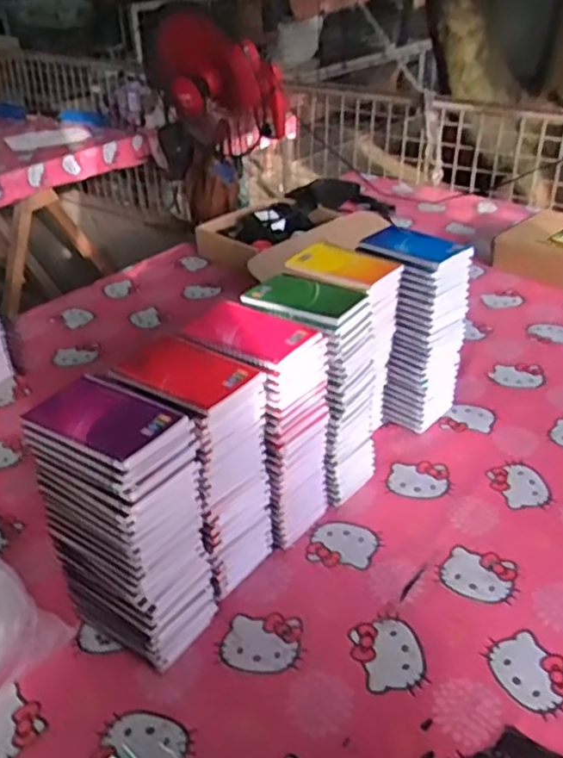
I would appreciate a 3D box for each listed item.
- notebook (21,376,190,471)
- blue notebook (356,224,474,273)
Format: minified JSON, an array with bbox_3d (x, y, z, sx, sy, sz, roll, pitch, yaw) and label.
[{"bbox_3d":[-0.161,0.037,0.623,0.126,0.012,0.087,18,38,27],"label":"notebook"},{"bbox_3d":[0.175,-0.176,0.916,0.095,0.015,0.127,-26,40,-32],"label":"blue notebook"}]

